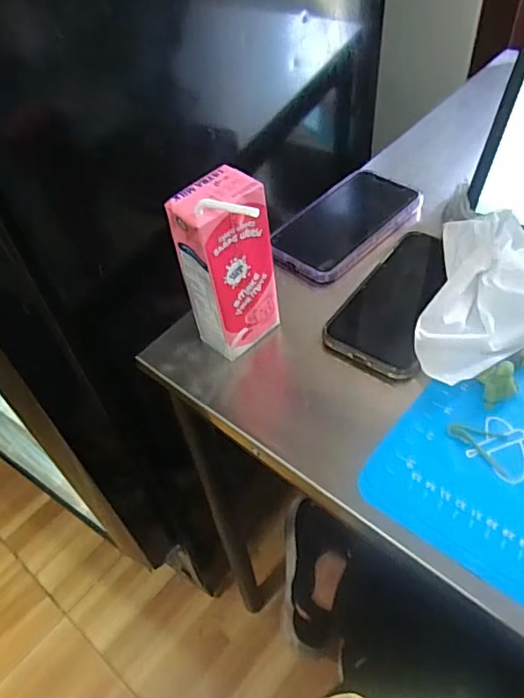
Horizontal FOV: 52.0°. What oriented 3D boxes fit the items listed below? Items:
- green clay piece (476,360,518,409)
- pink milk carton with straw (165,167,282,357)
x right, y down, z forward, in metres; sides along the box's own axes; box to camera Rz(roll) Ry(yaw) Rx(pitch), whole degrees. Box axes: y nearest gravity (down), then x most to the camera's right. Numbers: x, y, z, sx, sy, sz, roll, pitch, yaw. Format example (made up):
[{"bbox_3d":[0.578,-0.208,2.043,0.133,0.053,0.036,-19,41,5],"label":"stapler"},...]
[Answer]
[{"bbox_3d":[0.163,0.022,0.371,0.021,0.026,0.022,-16,51,-8],"label":"green clay piece"},{"bbox_3d":[-0.025,-0.056,0.383,0.060,0.129,0.042,-37,57,-23],"label":"pink milk carton with straw"}]

